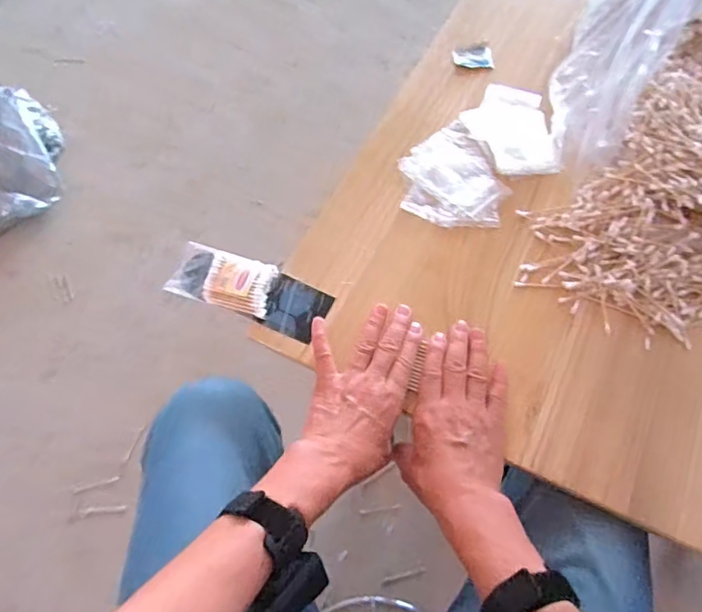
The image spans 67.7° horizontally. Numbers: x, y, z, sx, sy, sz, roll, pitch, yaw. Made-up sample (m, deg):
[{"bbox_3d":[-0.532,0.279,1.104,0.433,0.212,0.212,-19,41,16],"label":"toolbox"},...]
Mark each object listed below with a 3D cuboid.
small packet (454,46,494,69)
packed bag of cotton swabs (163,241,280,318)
[{"bbox_3d":[0.167,-0.341,0.714,0.052,0.004,0.043,2,64,2],"label":"small packet"},{"bbox_3d":[-0.140,-0.030,0.567,0.127,0.015,0.066,18,65,23],"label":"packed bag of cotton swabs"}]

